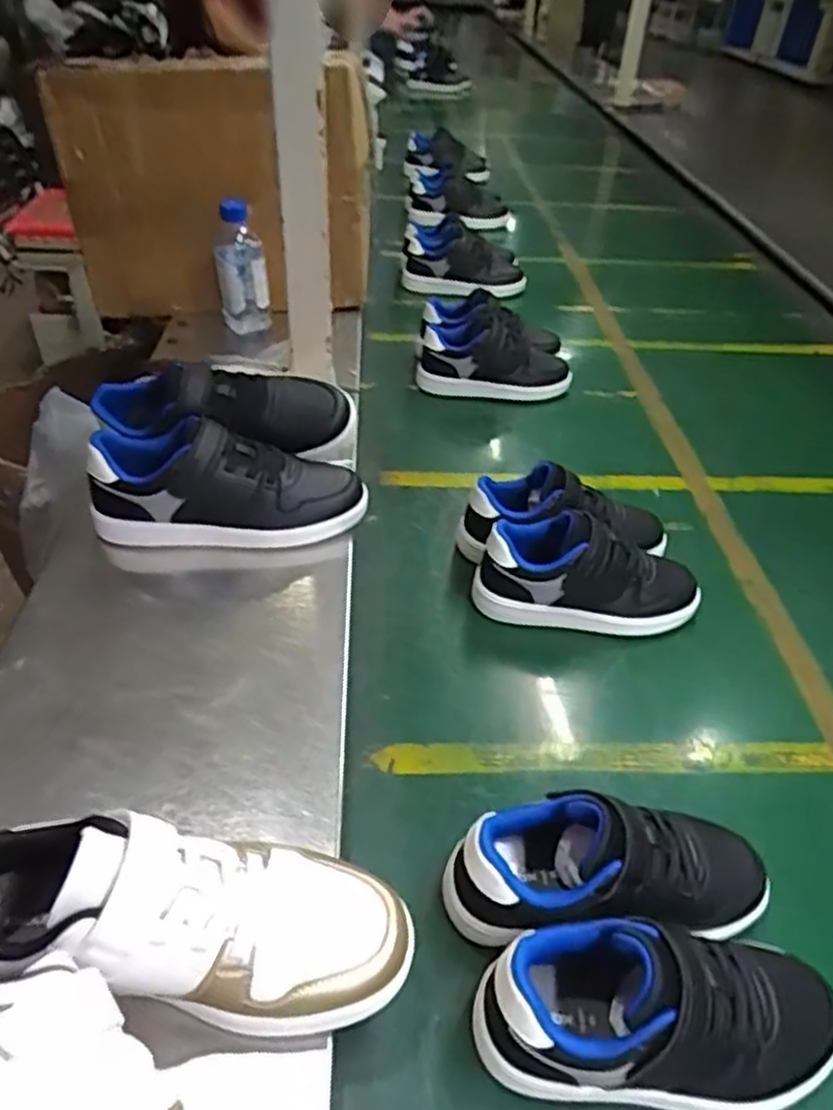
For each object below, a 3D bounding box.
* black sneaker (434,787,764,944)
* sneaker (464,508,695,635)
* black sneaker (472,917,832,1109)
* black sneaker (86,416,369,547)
[{"bbox_3d":[0.117,0.186,0.436,0.192,0.089,0.069,-2,43,-4],"label":"black sneaker"},{"bbox_3d":[0.146,0.013,0.628,0.191,0.084,0.071,6,43,5],"label":"sneaker"},{"bbox_3d":[0.130,0.237,0.383,0.193,0.089,0.078,1,43,-1],"label":"black sneaker"},{"bbox_3d":[-0.165,-0.055,0.647,0.227,0.111,0.079,2,43,1],"label":"black sneaker"}]

